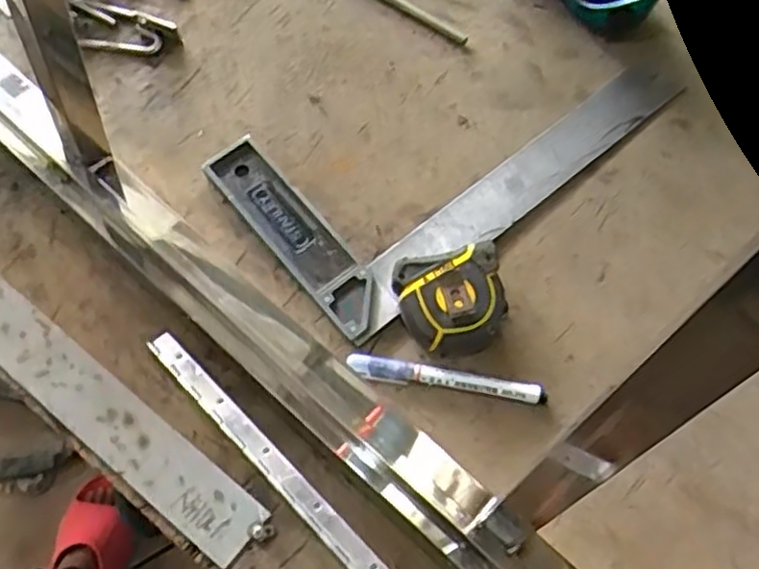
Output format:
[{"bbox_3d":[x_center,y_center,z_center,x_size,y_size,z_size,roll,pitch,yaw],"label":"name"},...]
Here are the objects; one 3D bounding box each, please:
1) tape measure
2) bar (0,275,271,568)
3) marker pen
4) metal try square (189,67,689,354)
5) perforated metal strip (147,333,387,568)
[{"bbox_3d":[0.049,0.012,0.516,0.075,0.038,0.068,-11,67,-4],"label":"tape measure"},{"bbox_3d":[-0.357,-0.035,0.554,0.674,0.008,0.050,36,72,15],"label":"bar"},{"bbox_3d":[0.045,0.066,0.509,0.135,0.012,0.014,9,67,5],"label":"marker pen"},{"bbox_3d":[0.056,-0.123,0.588,0.342,0.010,0.186,-37,71,-14],"label":"metal try square"},{"bbox_3d":[-0.023,0.149,0.432,0.017,0.011,0.387,-42,60,-15],"label":"perforated metal strip"}]

